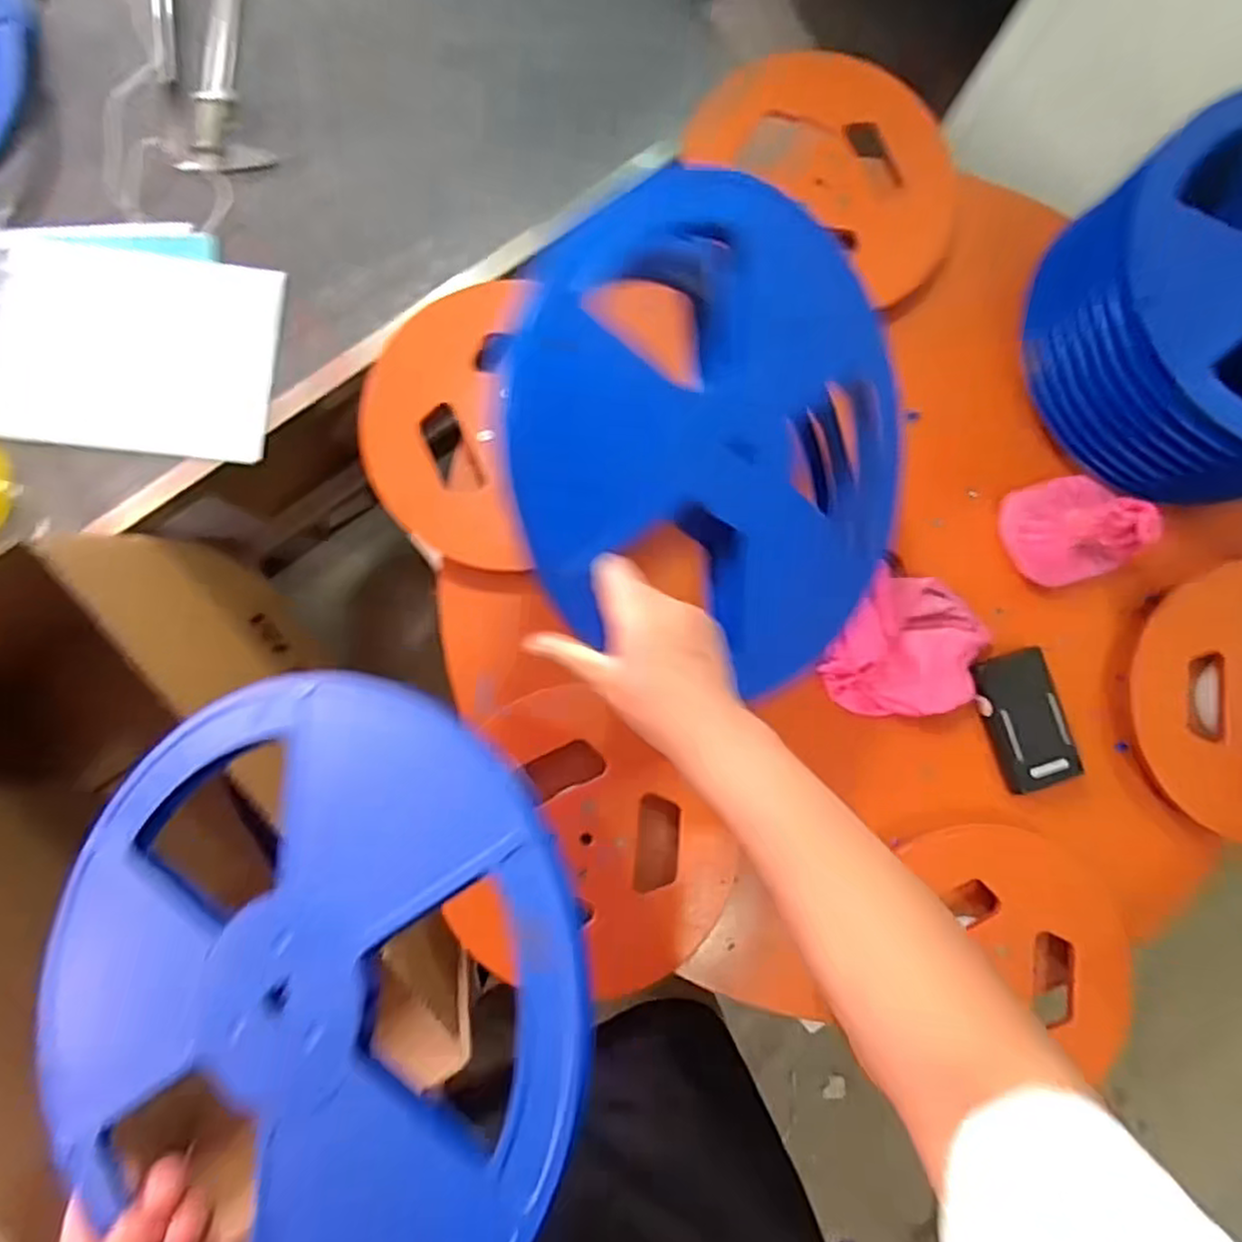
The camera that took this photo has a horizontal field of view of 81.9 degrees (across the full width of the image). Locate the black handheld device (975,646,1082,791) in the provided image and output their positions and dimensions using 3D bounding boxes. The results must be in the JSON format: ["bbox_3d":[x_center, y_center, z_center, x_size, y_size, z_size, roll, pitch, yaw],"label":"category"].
[{"bbox_3d":[0.396,0.096,0.696,0.073,0.018,0.132,-13,87,-4],"label":"black handheld device"}]

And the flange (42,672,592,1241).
[{"bbox_3d":[-0.165,0.188,0.374,0.317,0.026,0.302,35,88,22],"label":"flange"}]

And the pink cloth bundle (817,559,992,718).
[{"bbox_3d":[0.276,0.027,0.703,0.154,0.056,0.140,14,86,-2],"label":"pink cloth bundle"}]

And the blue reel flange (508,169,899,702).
[{"bbox_3d":[0.074,-0.119,0.469,0.310,0.028,0.291,20,83,-34],"label":"blue reel flange"}]

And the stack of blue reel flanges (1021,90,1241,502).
[{"bbox_3d":[0.577,-0.289,0.653,0.323,0.149,0.311,-34,89,-5],"label":"stack of blue reel flanges"}]

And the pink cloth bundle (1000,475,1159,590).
[{"bbox_3d":[0.437,-0.089,0.678,0.103,0.111,0.102,-14,87,-4],"label":"pink cloth bundle"}]

